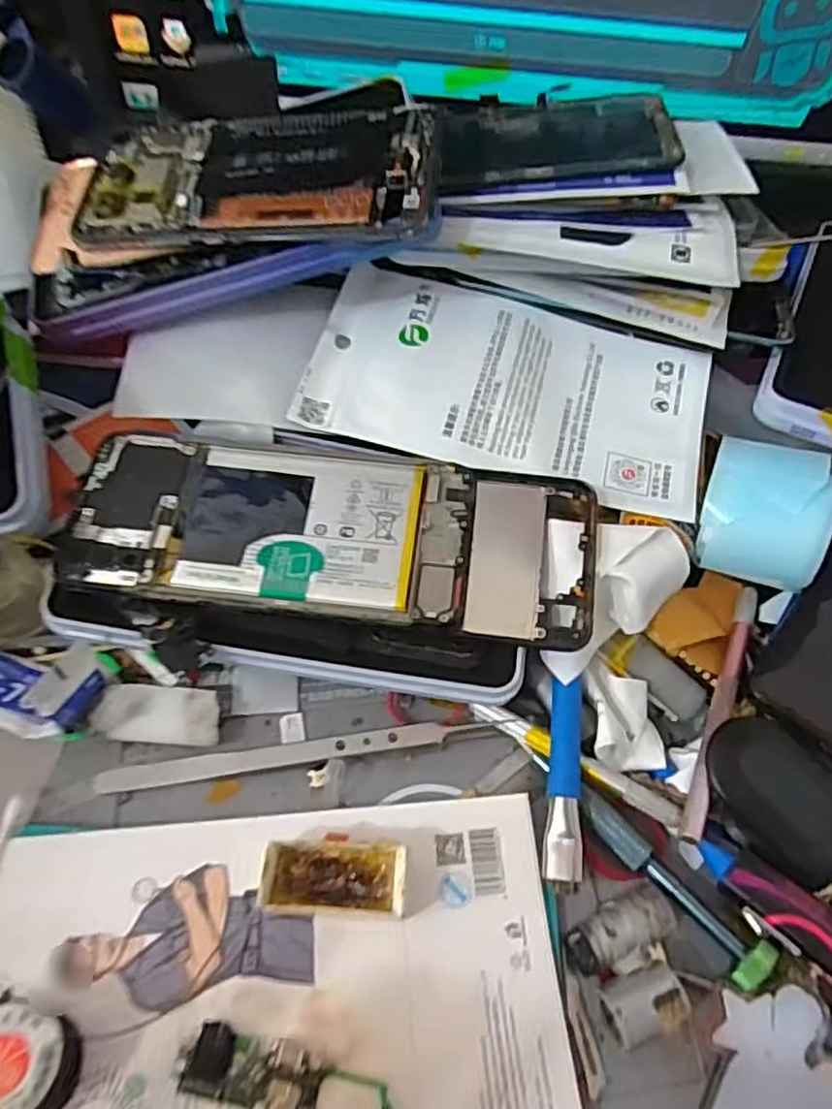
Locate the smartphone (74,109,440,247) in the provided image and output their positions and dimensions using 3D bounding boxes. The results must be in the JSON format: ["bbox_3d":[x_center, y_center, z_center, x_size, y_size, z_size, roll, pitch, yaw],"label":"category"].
[{"bbox_3d":[-0.071,-0.170,0.318,0.162,0.009,0.072,2,68,11],"label":"smartphone"}]

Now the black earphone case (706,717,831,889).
[{"bbox_3d":[0.130,0.086,0.255,0.041,0.015,0.056,-36,67,-24],"label":"black earphone case"}]

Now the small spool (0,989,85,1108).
[{"bbox_3d":[-0.115,0.147,0.205,0.029,0.022,0.028,2,57,-3],"label":"small spool"}]

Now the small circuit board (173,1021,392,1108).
[{"bbox_3d":[-0.039,0.158,0.213,0.063,0.004,0.018,13,57,4],"label":"small circuit board"}]

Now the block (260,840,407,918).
[{"bbox_3d":[-0.027,0.109,0.239,0.046,0.018,0.022,4,57,-2],"label":"block"}]

